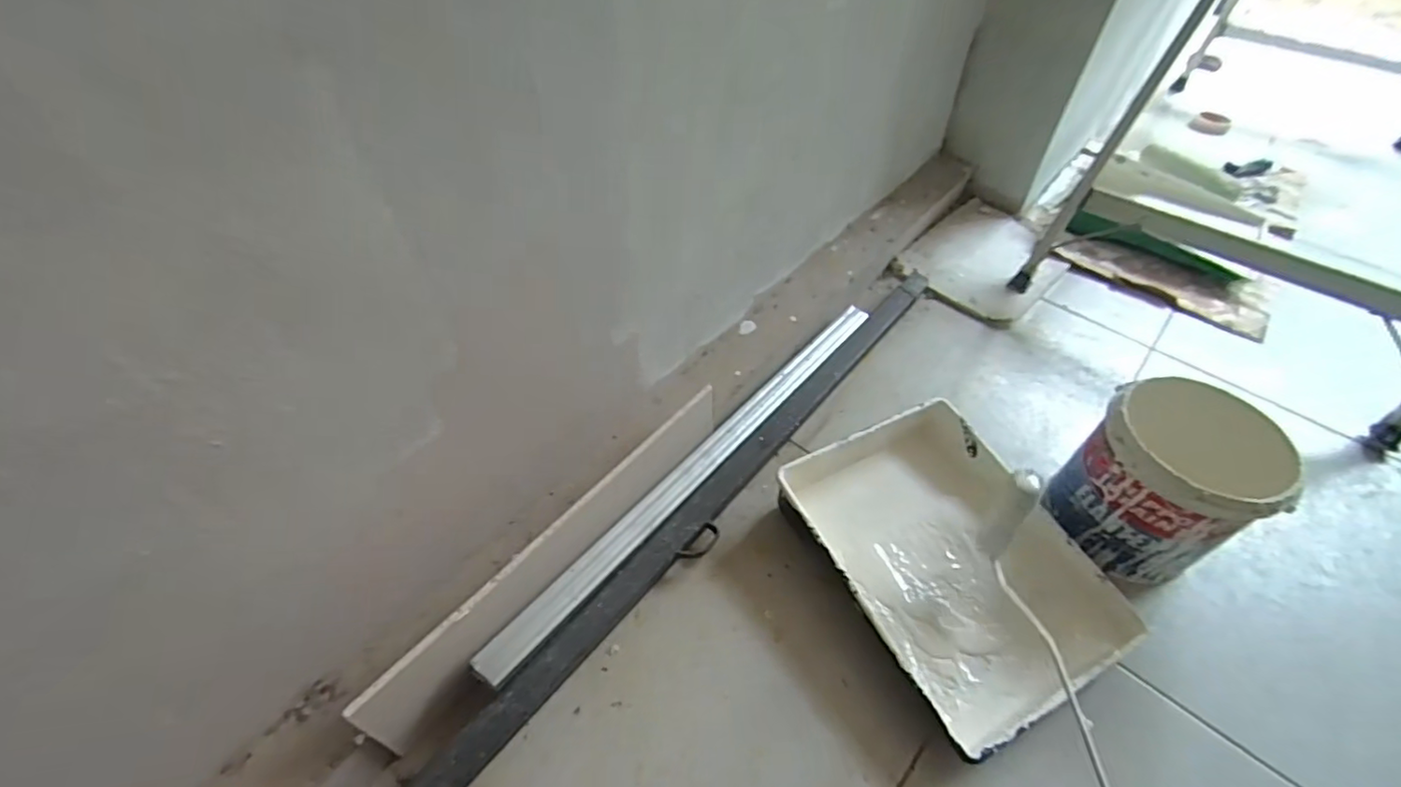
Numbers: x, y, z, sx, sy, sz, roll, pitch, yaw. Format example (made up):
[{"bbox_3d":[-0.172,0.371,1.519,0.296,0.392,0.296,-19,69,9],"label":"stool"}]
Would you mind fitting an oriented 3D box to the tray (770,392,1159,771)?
[{"bbox_3d":[0.295,0.195,0.722,0.282,0.074,0.359,-21,52,-19],"label":"tray"}]

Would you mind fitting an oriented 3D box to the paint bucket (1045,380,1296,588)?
[{"bbox_3d":[0.559,0.115,0.734,0.180,0.209,0.158,33,55,24],"label":"paint bucket"}]

